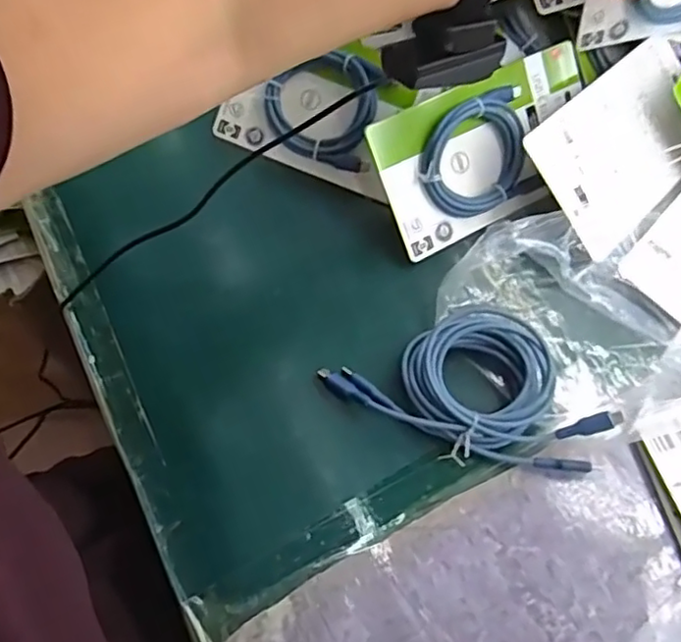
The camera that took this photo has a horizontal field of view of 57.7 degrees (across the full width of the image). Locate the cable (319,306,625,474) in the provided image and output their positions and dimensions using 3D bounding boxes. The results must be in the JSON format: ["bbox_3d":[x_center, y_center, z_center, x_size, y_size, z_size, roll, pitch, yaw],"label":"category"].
[{"bbox_3d":[0.085,0.037,0.396,0.167,0.030,0.090,25,68,8],"label":"cable"}]

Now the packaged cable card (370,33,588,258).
[{"bbox_3d":[0.111,-0.124,0.446,0.174,0.018,0.098,-27,104,-12],"label":"packaged cable card"}]

